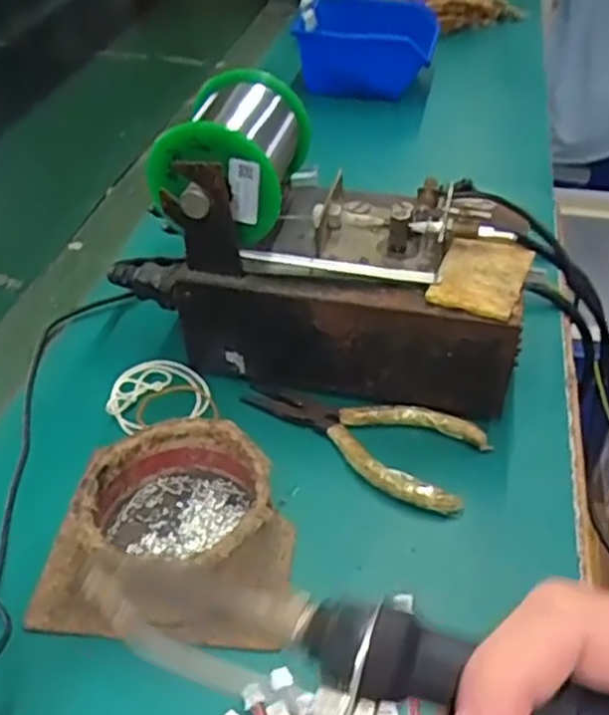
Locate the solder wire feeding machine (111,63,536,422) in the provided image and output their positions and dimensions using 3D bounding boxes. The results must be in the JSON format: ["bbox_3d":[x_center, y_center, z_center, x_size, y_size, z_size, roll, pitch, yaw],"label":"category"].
[{"bbox_3d":[0.013,-0.067,0.409,0.218,0.130,0.120,11,43,11],"label":"solder wire feeding machine"}]

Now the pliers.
[{"bbox_3d":[0.028,0.036,0.384,0.127,0.008,0.056,21,46,21],"label":"pliers"}]

